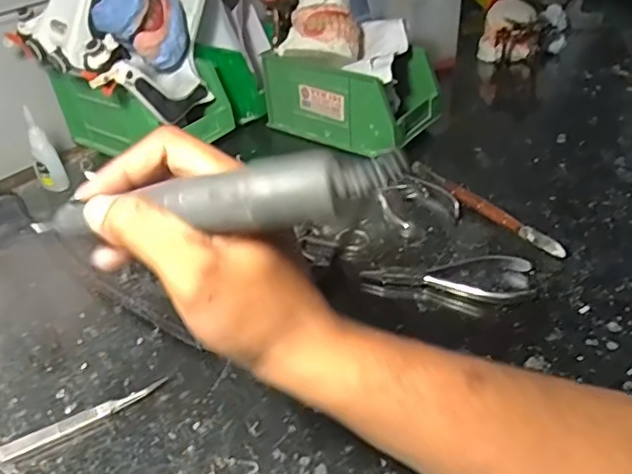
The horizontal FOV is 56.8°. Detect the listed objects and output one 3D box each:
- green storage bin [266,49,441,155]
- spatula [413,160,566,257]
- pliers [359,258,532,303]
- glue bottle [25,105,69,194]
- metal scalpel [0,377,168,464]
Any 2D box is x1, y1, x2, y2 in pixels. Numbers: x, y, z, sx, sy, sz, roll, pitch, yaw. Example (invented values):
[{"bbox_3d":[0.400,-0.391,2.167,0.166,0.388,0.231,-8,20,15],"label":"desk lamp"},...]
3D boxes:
[{"bbox_3d":[0.040,-0.157,0.632,0.169,0.077,0.099,23,45,30],"label":"green storage bin"},{"bbox_3d":[0.144,-0.030,0.516,0.014,0.013,0.175,-25,42,-25],"label":"spatula"},{"bbox_3d":[0.099,0.029,0.447,0.123,0.009,0.052,3,38,9],"label":"pliers"},{"bbox_3d":[-0.264,-0.082,0.569,0.025,0.079,0.021,-21,41,-22],"label":"glue bottle"},{"bbox_3d":[-0.157,0.118,0.356,0.134,0.004,0.014,-21,41,-21],"label":"metal scalpel"}]

